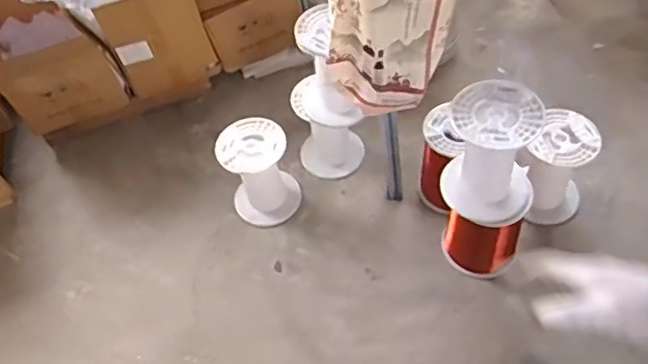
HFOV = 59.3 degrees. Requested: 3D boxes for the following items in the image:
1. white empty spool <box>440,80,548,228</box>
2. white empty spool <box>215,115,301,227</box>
[{"bbox_3d":[0.426,-0.058,1.439,0.222,0.336,0.187,15,57,18],"label":"white empty spool"},{"bbox_3d":[-0.206,-0.026,1.848,0.216,0.329,0.191,-18,54,-6],"label":"white empty spool"}]

